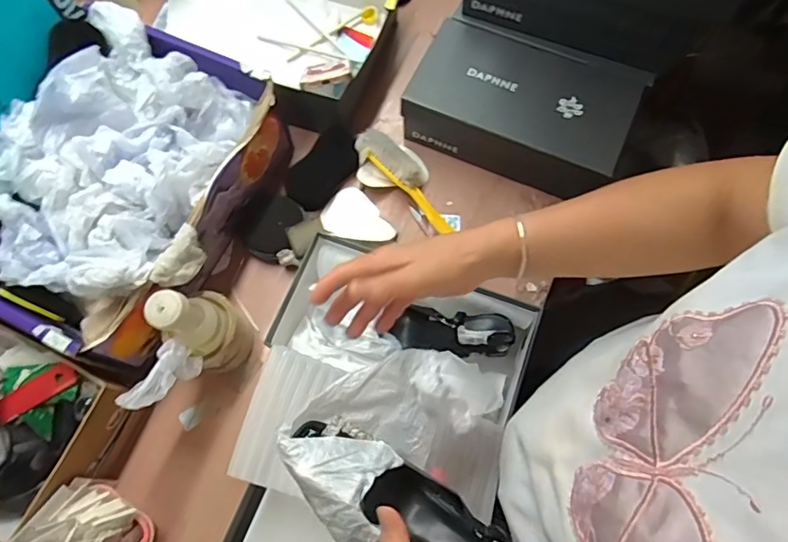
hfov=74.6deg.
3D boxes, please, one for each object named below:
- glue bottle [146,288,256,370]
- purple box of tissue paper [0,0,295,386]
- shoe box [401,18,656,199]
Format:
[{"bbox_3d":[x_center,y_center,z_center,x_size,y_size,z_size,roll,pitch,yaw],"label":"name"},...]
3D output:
[{"bbox_3d":[-0.222,0.065,0.614,0.074,0.193,0.075,0,71,0],"label":"glue bottle"},{"bbox_3d":[-0.351,-0.110,0.662,0.316,0.195,0.393,25,73,9],"label":"purple box of tissue paper"},{"bbox_3d":[0.180,-0.235,0.751,0.296,0.097,0.188,24,73,8],"label":"shoe box"}]

